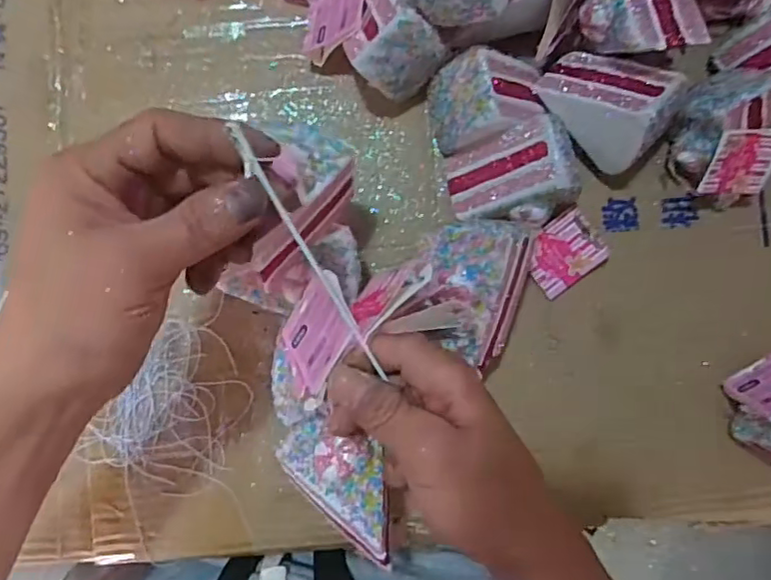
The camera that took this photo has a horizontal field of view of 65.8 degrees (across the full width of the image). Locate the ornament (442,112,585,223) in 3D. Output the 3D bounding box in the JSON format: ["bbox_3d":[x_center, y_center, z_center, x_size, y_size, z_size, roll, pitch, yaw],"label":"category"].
[{"bbox_3d":[0.087,-0.078,0.411,0.074,0.054,0.061,-13,86,-2],"label":"ornament"}]

